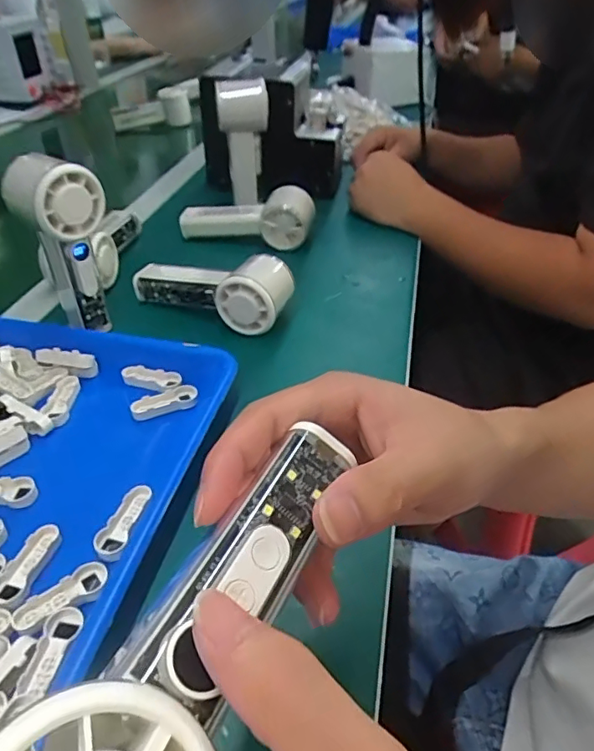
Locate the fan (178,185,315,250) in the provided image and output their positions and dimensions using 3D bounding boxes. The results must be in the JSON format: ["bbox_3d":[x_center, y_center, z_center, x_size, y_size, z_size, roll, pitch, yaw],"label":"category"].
[{"bbox_3d":[-0.058,-0.184,0.644,0.161,0.057,0.052,0,40,1],"label":"fan"}]

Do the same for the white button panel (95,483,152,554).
[{"bbox_3d":[-0.107,0.089,0.337,0.015,0.011,0.047,13,42,16],"label":"white button panel"}]

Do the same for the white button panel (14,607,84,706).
[{"bbox_3d":[-0.125,0.140,0.274,0.016,0.006,0.046,8,40,10],"label":"white button panel"}]

